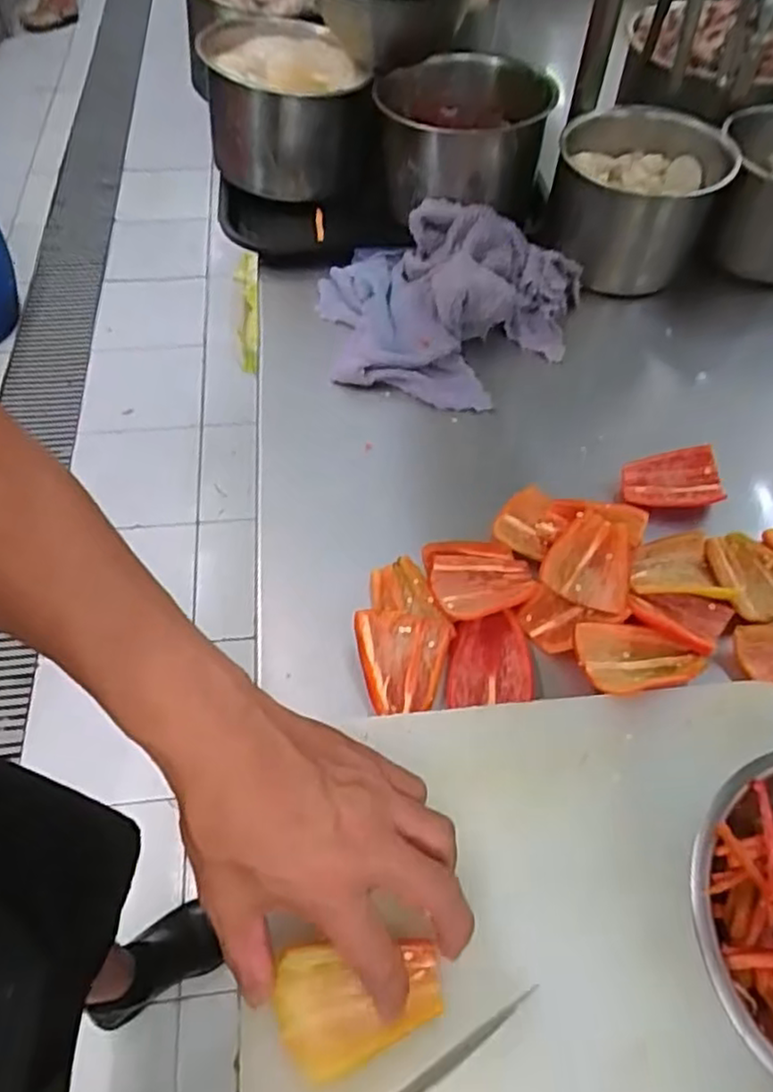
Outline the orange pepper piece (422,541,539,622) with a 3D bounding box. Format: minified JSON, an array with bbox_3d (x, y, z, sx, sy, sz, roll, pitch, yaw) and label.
[{"bbox_3d":[0.065,0.021,0.470,0.067,0.014,0.059,-8,57,-7],"label":"orange pepper piece"}]

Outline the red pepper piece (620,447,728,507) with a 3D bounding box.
[{"bbox_3d":[0.217,-0.051,0.528,0.071,0.018,0.049,-4,57,-5],"label":"red pepper piece"}]

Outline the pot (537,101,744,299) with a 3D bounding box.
[{"bbox_3d":[0.228,-0.317,0.659,0.147,0.119,0.121,14,57,8],"label":"pot"}]

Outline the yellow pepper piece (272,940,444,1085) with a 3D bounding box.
[{"bbox_3d":[-0.013,0.209,0.324,0.075,0.018,0.057,-22,75,-14],"label":"yellow pepper piece"}]

